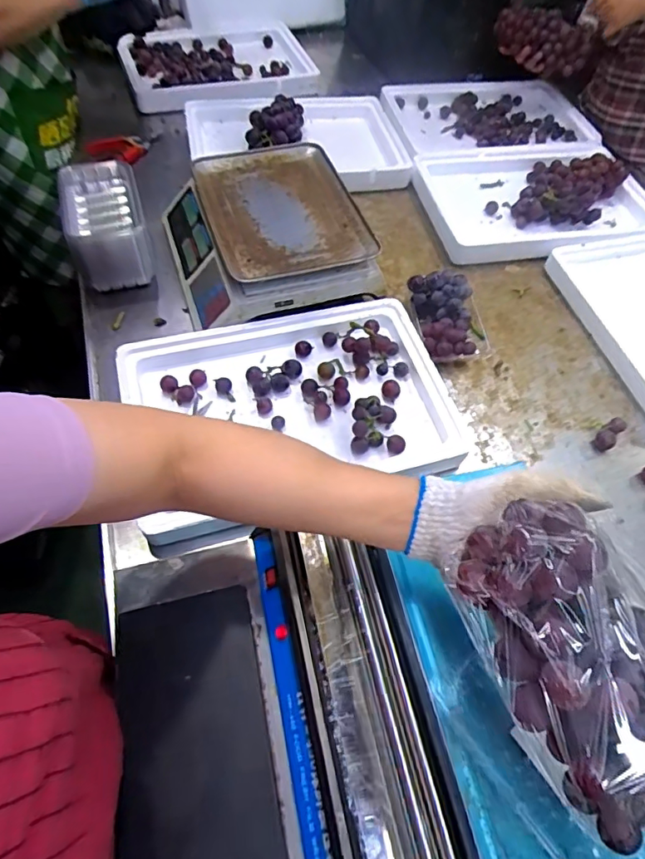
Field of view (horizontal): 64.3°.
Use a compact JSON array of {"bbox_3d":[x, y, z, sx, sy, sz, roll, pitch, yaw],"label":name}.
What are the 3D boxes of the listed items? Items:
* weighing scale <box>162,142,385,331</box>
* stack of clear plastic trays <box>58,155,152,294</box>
[{"bbox_3d":[-0.099,-0.336,0.882,0.303,0.108,0.364,-15,60,-13],"label":"weighing scale"},{"bbox_3d":[-0.365,-0.346,0.881,0.117,0.120,0.210,-16,60,-13],"label":"stack of clear plastic trays"}]

